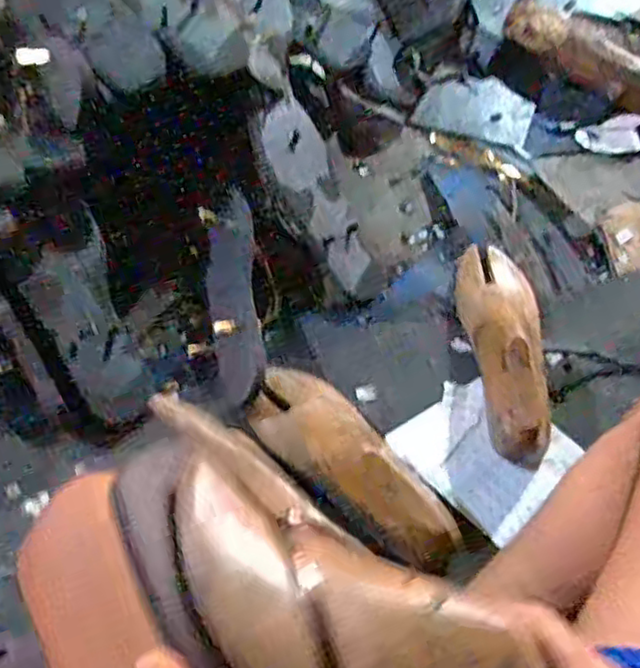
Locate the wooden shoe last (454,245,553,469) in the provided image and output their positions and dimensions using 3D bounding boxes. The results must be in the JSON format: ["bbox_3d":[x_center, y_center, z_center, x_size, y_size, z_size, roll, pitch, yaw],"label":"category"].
[{"bbox_3d":[0.183,0.004,0.641,0.077,0.079,0.227,-2,65,0],"label":"wooden shoe last"}]

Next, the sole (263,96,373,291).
[{"bbox_3d":[-0.002,-0.149,0.717,0.071,0.014,0.208,-23,88,-31],"label":"sole"}]

